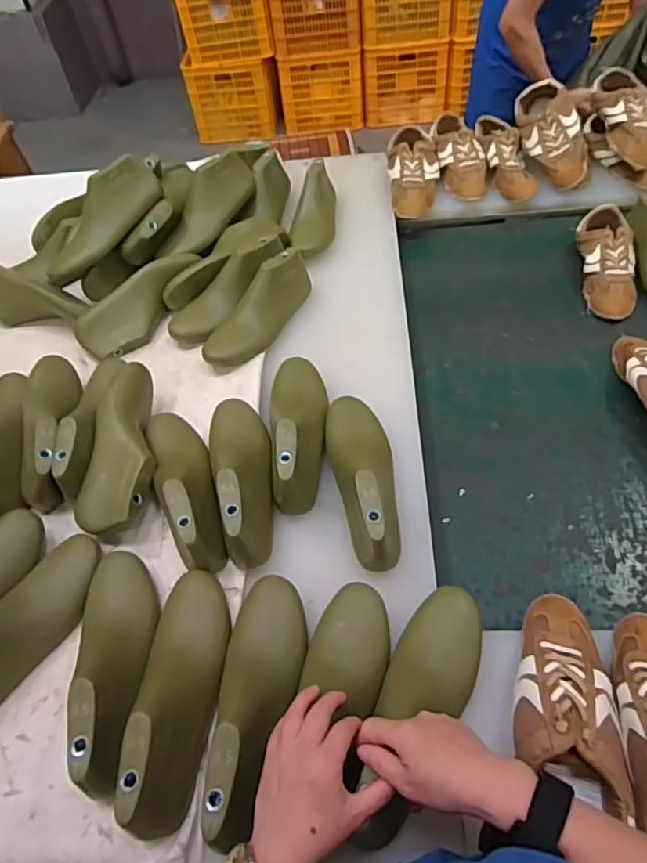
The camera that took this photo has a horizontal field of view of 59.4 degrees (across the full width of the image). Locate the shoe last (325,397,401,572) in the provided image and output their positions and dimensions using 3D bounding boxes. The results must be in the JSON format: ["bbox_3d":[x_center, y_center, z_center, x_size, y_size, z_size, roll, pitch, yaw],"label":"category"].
[{"bbox_3d":[0.050,0.045,0.725,0.083,0.087,0.264,-10,52,2],"label":"shoe last"}]

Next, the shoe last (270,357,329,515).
[{"bbox_3d":[-0.035,-0.016,0.782,0.085,0.089,0.262,-8,52,3],"label":"shoe last"}]

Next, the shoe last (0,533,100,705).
[{"bbox_3d":[-0.348,0.220,0.636,0.066,0.086,0.250,22,59,24],"label":"shoe last"}]

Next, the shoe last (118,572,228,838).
[{"bbox_3d":[-0.147,0.257,0.579,0.081,0.075,0.252,-6,52,5],"label":"shoe last"}]

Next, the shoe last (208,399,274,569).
[{"bbox_3d":[-0.107,0.044,0.741,0.080,0.091,0.251,-15,52,-3],"label":"shoe last"}]

